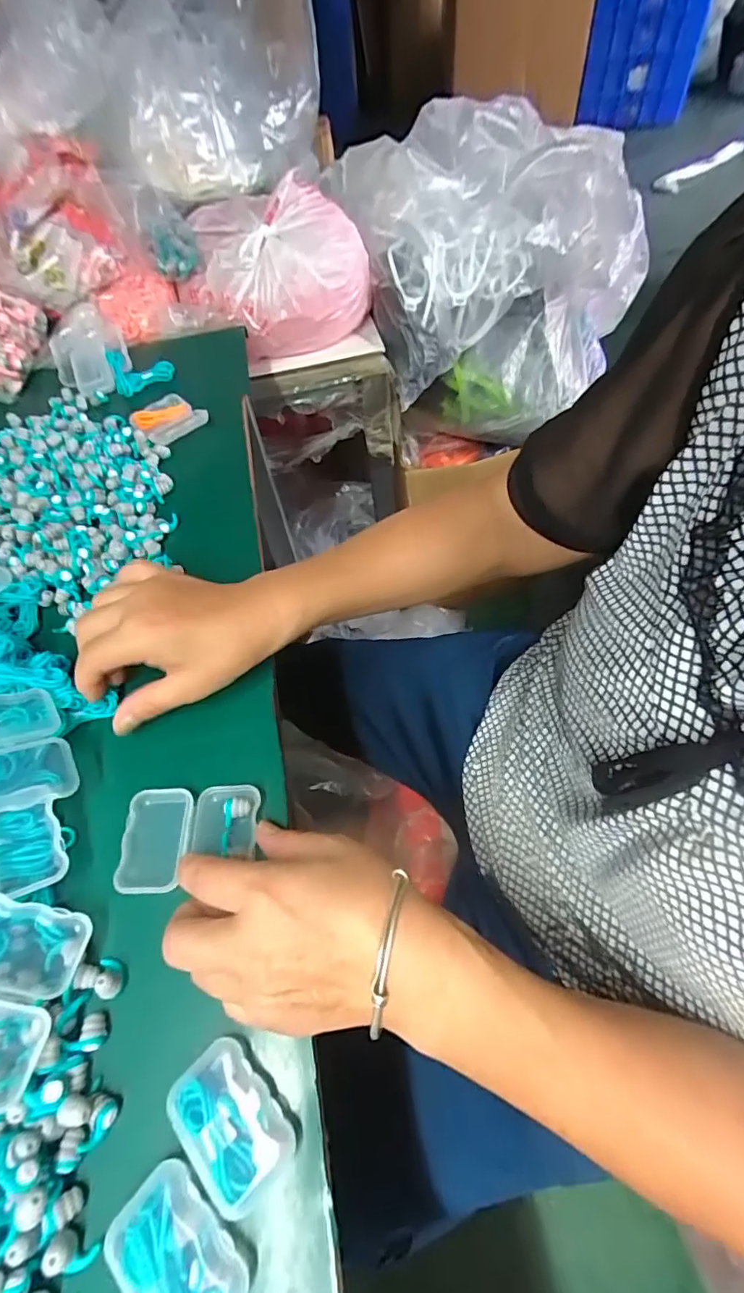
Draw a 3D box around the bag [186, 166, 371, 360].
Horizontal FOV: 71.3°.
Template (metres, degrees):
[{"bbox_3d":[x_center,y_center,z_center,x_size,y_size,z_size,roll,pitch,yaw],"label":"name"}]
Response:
[{"bbox_3d":[-0.119,-0.498,0.676,0.202,0.123,0.203,-18,58,-7],"label":"bag"}]

